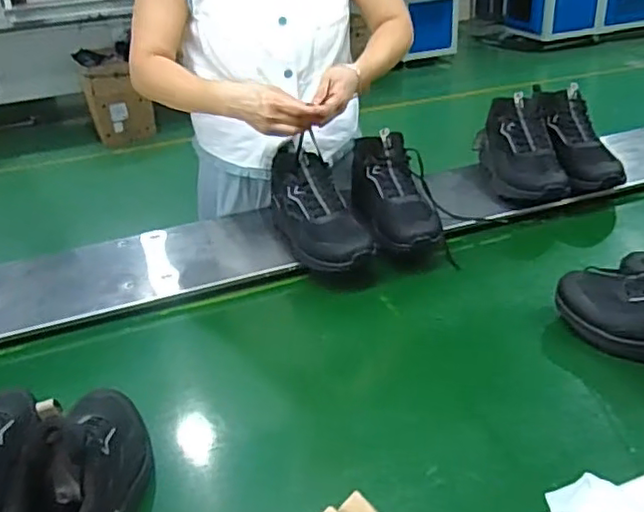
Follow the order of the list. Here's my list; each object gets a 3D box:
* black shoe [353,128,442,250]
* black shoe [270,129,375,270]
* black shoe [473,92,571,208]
[{"bbox_3d":[0.131,-0.113,1.096,0.120,0.165,0.253,-7,29,-4],"label":"black shoe"},{"bbox_3d":[-0.020,-0.103,1.078,0.116,0.166,0.284,-12,30,-13],"label":"black shoe"},{"bbox_3d":[0.389,-0.216,1.238,0.121,0.148,0.283,-4,29,0],"label":"black shoe"}]

